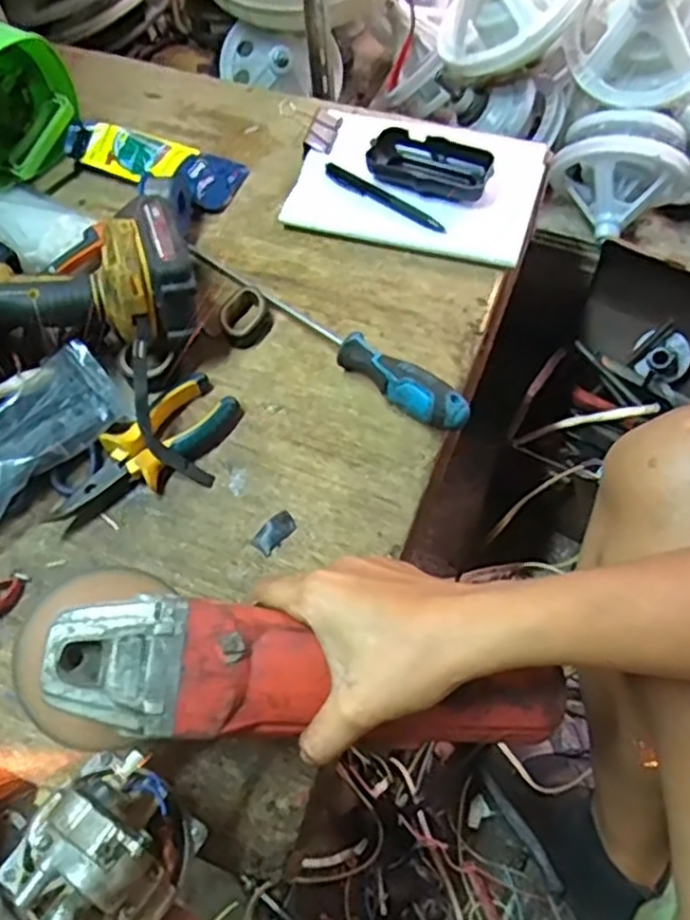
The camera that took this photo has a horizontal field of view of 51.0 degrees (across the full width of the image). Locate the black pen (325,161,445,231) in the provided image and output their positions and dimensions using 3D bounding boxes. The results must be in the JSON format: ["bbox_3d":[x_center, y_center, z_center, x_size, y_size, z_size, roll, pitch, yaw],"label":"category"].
[{"bbox_3d":[0.034,-0.234,0.644,0.132,0.008,0.016,34,68,19],"label":"black pen"}]

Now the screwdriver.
[{"bbox_3d":[-0.023,-0.108,0.574,0.290,0.037,0.025,38,69,21],"label":"screwdriver"}]

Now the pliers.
[{"bbox_3d":[-0.147,-0.005,0.533,0.153,0.025,0.053,-42,67,-18],"label":"pliers"}]

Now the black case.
[{"bbox_3d":[0.078,-0.265,0.650,0.109,0.021,0.057,21,64,14],"label":"black case"}]

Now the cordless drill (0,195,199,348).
[{"bbox_3d":[-0.228,-0.153,0.537,0.209,0.064,0.186,-16,62,-6],"label":"cordless drill"}]

